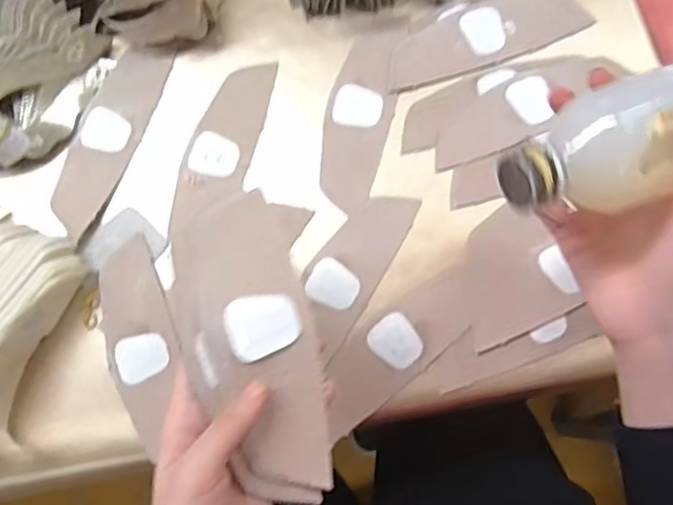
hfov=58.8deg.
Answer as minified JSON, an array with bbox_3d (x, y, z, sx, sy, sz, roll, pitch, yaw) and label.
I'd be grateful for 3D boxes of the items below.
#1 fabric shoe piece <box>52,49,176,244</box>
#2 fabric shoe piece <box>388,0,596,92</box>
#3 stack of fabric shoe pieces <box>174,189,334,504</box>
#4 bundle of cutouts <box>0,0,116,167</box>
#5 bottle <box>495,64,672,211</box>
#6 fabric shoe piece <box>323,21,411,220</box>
[{"bbox_3d":[-0.186,-0.095,0.486,0.048,0.011,0.166,22,80,1],"label":"fabric shoe piece"},{"bbox_3d":[0.124,-0.182,0.500,0.173,0.005,0.052,-19,81,-4],"label":"fabric shoe piece"},{"bbox_3d":[-0.043,0.053,0.331,0.073,0.017,0.168,-15,85,-2],"label":"stack of fabric shoe pieces"},{"bbox_3d":[-0.260,-0.141,0.472,0.108,0.061,0.132,22,79,6],"label":"bundle of cutouts"},{"bbox_3d":[0.173,-0.061,0.298,0.200,0.051,0.055,-18,78,-18],"label":"bottle"},{"bbox_3d":[0.018,-0.114,0.491,0.052,0.007,0.161,13,79,4],"label":"fabric shoe piece"}]

